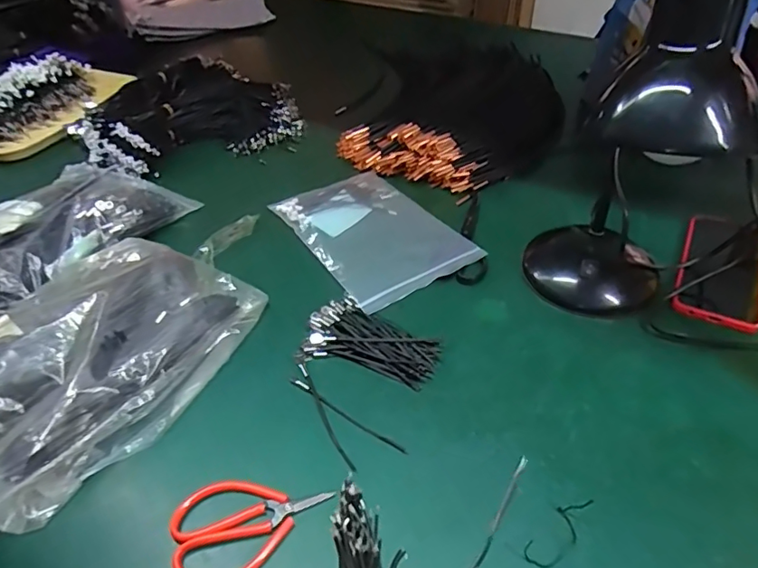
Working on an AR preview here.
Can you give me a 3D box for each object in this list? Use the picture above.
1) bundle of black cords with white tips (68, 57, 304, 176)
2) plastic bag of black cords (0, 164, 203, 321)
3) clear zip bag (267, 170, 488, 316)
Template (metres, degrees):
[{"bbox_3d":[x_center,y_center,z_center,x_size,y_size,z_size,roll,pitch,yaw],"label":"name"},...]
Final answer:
[{"bbox_3d":[-0.301,-0.275,0.839,0.315,0.076,0.246,-20,46,-16],"label":"bundle of black cords with white tips"},{"bbox_3d":[-0.389,-0.013,0.532,0.139,0.080,0.428,14,46,18],"label":"plastic bag of black cords"},{"bbox_3d":[-0.009,-0.063,0.624,0.153,0.015,0.223,-25,48,-22],"label":"clear zip bag"}]

